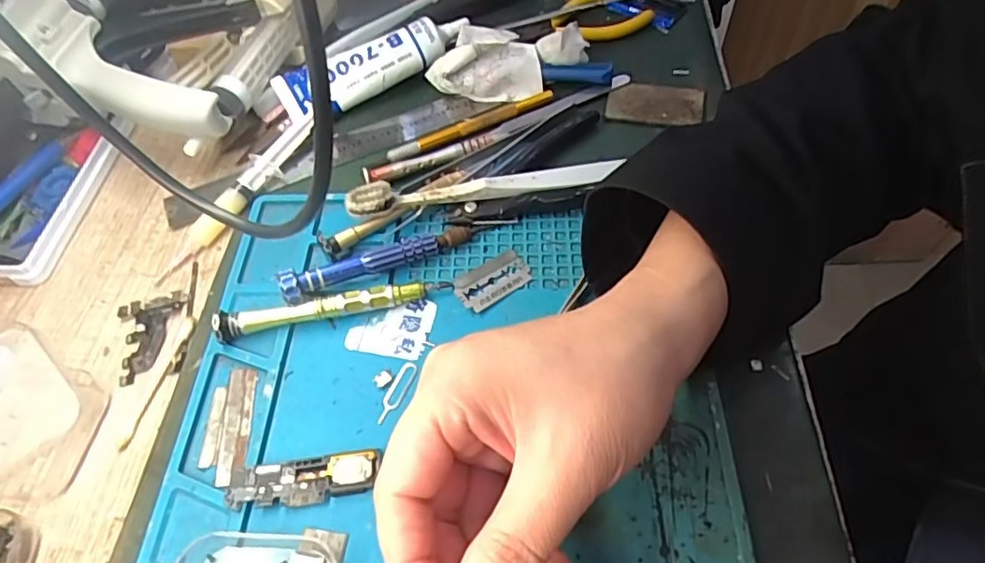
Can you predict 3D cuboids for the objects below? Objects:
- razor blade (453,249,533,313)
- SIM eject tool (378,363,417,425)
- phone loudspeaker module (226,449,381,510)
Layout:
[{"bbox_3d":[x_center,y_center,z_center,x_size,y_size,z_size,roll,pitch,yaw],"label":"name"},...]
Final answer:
[{"bbox_3d":[0.000,-0.001,0.317,0.042,0.004,0.022,-30,63,-23],"label":"razor blade"},{"bbox_3d":[-0.046,0.052,0.284,0.009,0.004,0.033,17,58,15],"label":"SIM eject tool"},{"bbox_3d":[-0.082,0.087,0.261,0.064,0.005,0.020,-10,55,-2],"label":"phone loudspeaker module"}]

